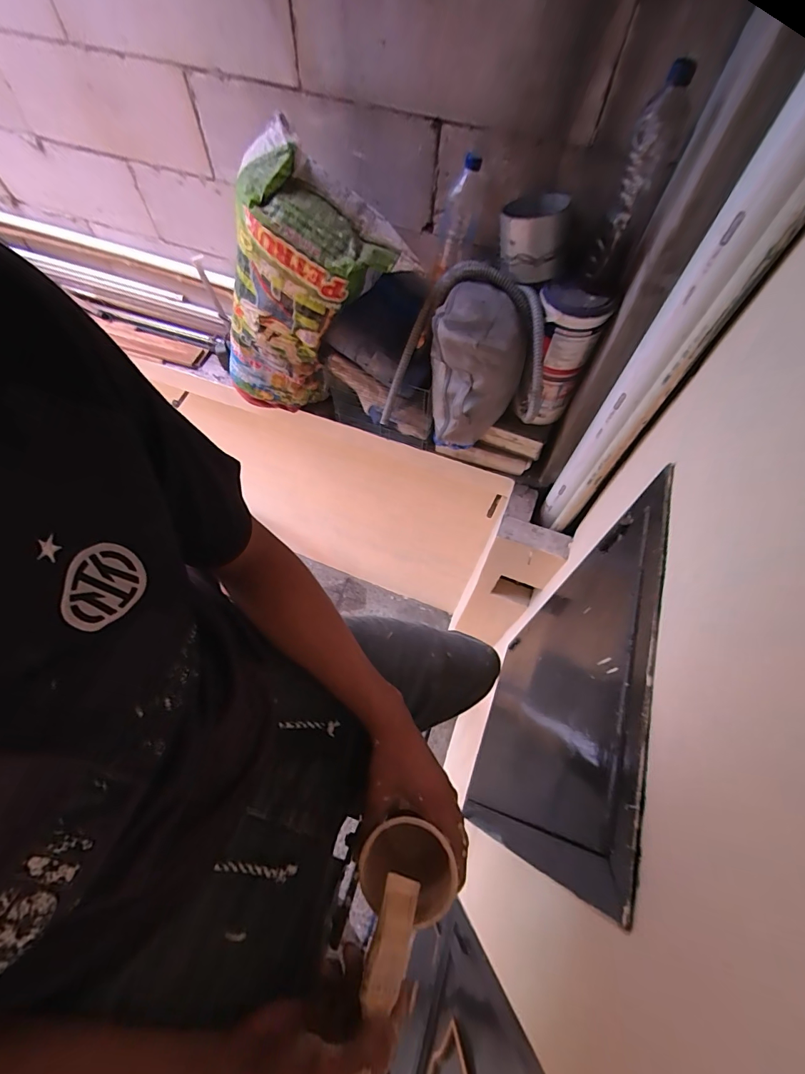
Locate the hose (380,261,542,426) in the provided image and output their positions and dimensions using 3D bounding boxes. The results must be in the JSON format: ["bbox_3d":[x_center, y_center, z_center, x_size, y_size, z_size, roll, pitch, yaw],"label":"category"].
[{"bbox_3d":[0.165,-0.426,1.025,0.387,0.360,0.175,22,63,10],"label":"hose"}]

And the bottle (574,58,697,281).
[{"bbox_3d":[0.390,-0.595,0.723,0.081,0.272,0.068,22,63,11],"label":"bottle"}]

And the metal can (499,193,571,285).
[{"bbox_3d":[0.262,-0.620,0.867,0.124,0.120,0.124,10,61,4],"label":"metal can"}]

